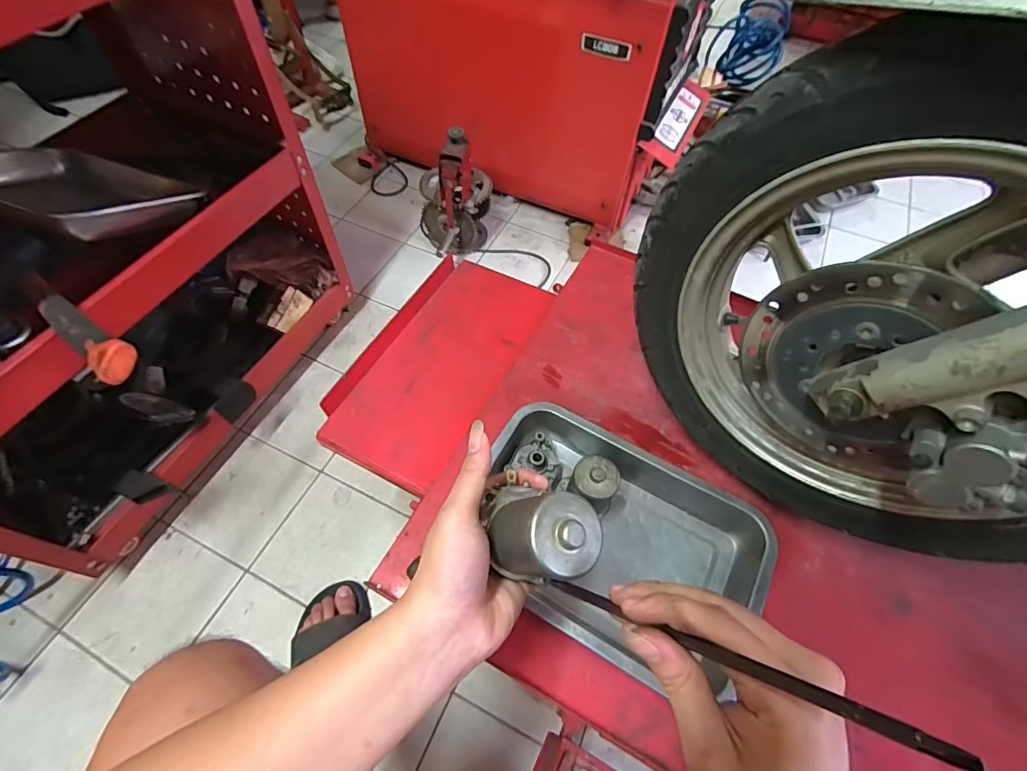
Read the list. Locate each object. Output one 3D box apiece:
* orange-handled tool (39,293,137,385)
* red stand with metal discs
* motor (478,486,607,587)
[{"bbox_3d":[-0.480,-0.050,0.525,0.174,0.031,0.052,30,62,15],"label":"orange-handled tool"},{"bbox_3d":[-0.135,-0.421,1.095,0.165,0.281,0.209,-2,59,-4],"label":"red stand with metal discs"},{"bbox_3d":[0.020,0.099,0.303,0.063,0.077,0.052,41,62,-11],"label":"motor"}]

